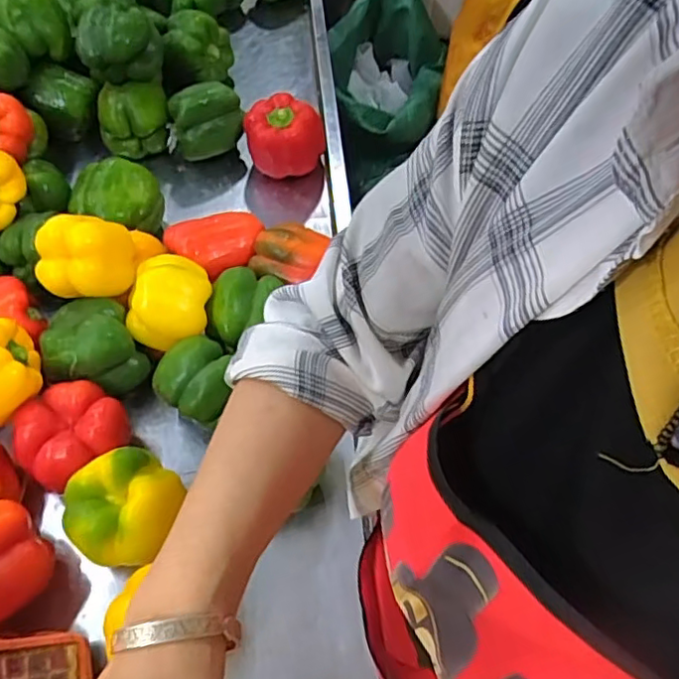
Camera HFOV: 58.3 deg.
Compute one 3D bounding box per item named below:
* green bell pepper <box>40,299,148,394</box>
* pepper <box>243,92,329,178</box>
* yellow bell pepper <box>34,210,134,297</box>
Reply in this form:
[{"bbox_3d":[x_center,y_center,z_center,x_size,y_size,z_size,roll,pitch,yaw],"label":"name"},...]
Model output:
[{"bbox_3d":[-0.243,0.005,0.603,0.083,0.065,0.080,1,57,-1],"label":"green bell pepper"},{"bbox_3d":[-0.072,-0.256,0.792,0.090,0.087,0.077,-24,61,-16],"label":"pepper"},{"bbox_3d":[-0.253,-0.083,0.599,0.090,0.066,0.077,-12,59,-9],"label":"yellow bell pepper"}]

